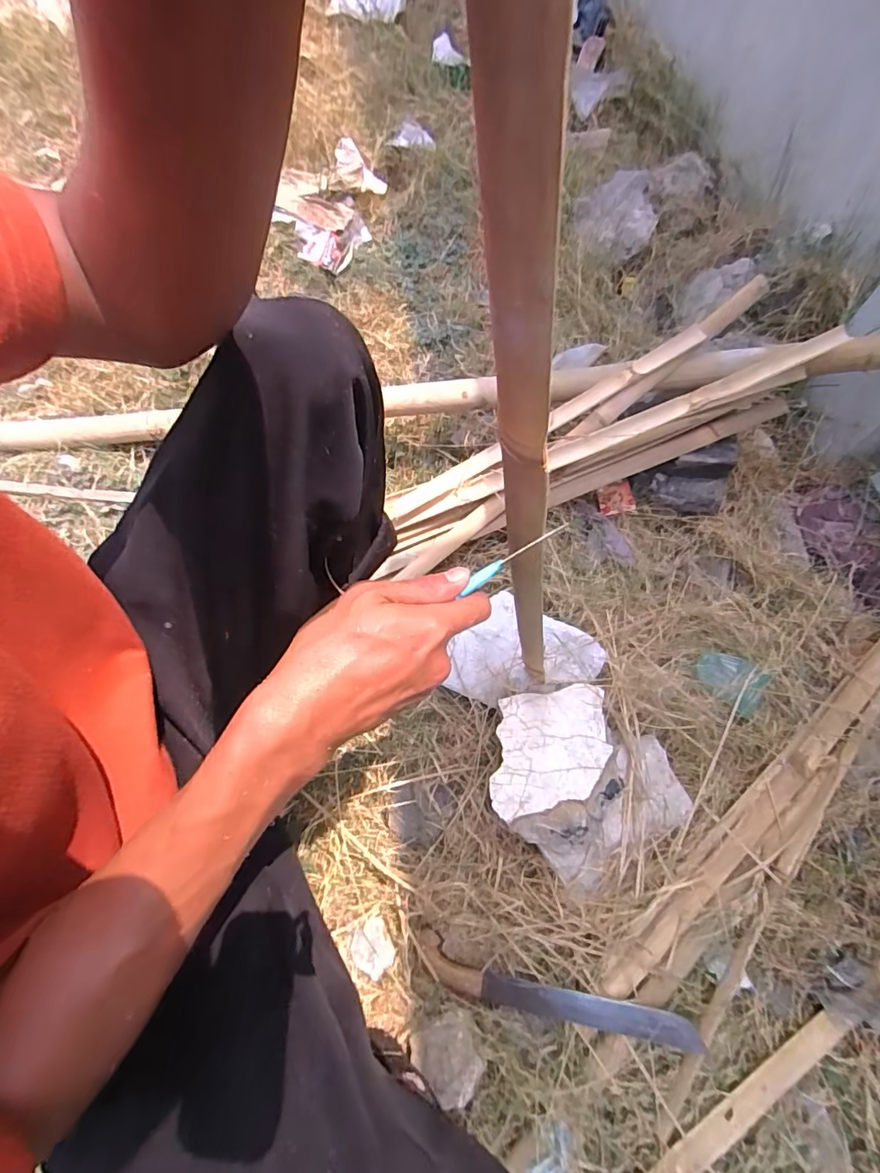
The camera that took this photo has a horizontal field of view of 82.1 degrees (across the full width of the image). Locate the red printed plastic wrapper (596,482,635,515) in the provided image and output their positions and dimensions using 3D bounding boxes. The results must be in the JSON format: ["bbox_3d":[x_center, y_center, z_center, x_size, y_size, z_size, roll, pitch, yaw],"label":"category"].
[{"bbox_3d":[0.283,-0.140,0.814,0.058,0.006,0.047,-16,94,-1],"label":"red printed plastic wrapper"}]

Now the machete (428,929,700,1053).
[{"bbox_3d":[0.124,0.469,0.571,0.311,0.041,0.052,12,68,7],"label":"machete"}]

